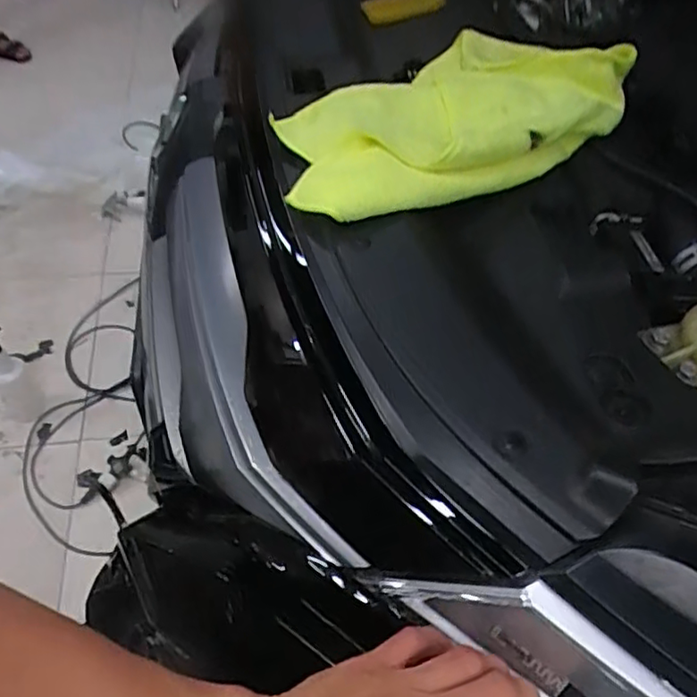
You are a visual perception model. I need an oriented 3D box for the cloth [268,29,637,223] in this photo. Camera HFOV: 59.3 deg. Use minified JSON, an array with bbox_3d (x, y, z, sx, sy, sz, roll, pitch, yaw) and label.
[{"bbox_3d":[0.093,-0.218,0.564,0.354,0.049,0.181,-25,57,-25],"label":"cloth"}]

